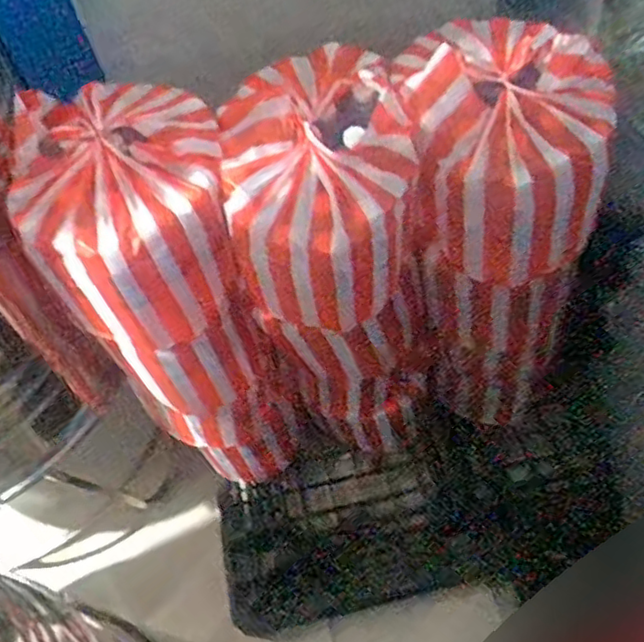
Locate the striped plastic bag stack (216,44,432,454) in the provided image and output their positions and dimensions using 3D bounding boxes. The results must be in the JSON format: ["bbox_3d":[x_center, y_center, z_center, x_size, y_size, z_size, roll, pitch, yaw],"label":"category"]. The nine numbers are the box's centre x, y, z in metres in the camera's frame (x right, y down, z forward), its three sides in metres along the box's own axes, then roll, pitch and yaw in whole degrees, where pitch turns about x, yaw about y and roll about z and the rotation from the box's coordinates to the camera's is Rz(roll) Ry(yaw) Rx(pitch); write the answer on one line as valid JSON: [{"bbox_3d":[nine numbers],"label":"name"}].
[{"bbox_3d":[0.035,-0.059,1.146,0.292,0.745,0.310,-7,56,1],"label":"striped plastic bag stack"}]

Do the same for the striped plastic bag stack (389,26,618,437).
[{"bbox_3d":[0.275,-0.125,1.078,0.301,0.627,0.294,-7,56,1],"label":"striped plastic bag stack"}]

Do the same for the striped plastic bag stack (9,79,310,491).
[{"bbox_3d":[-0.247,0.007,1.158,0.284,0.787,0.317,-23,58,-10],"label":"striped plastic bag stack"}]

